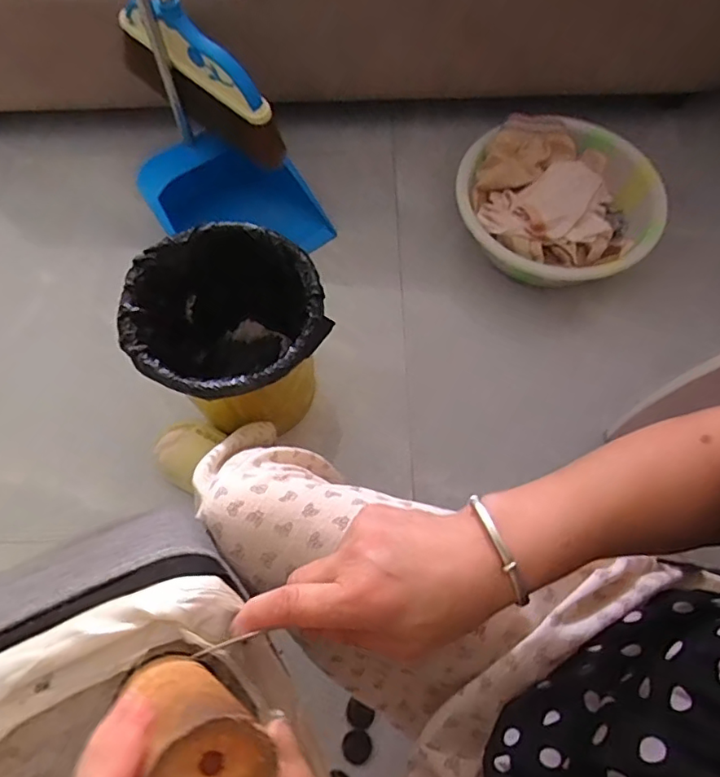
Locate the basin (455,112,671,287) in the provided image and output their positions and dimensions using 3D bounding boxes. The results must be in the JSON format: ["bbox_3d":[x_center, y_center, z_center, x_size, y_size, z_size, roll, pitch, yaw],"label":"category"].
[{"bbox_3d":[0.376,-0.352,1.001,0.386,0.111,0.347,-36,71,-14],"label":"basin"}]

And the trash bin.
[{"bbox_3d":[-0.176,-0.055,0.813,0.246,0.265,0.247,0,66,1],"label":"trash bin"}]

